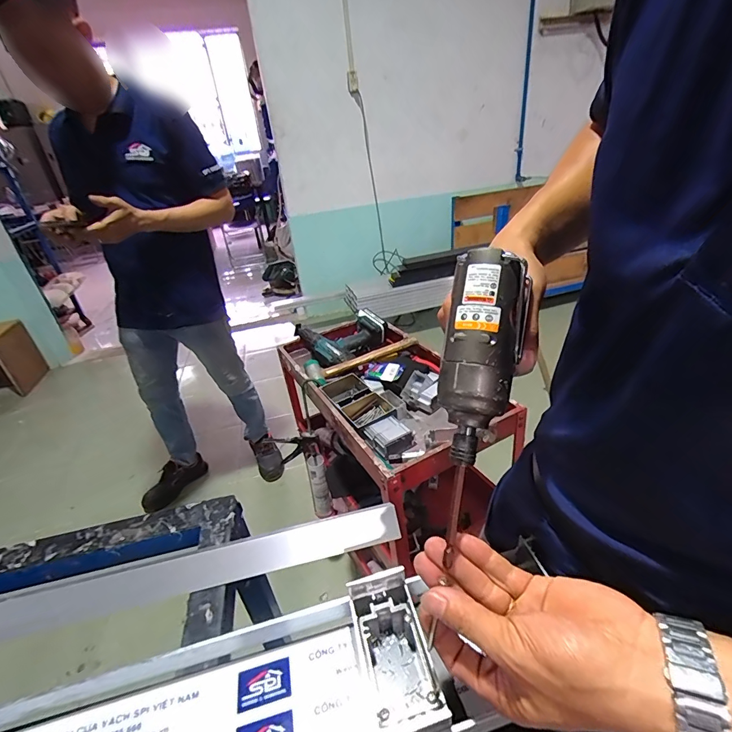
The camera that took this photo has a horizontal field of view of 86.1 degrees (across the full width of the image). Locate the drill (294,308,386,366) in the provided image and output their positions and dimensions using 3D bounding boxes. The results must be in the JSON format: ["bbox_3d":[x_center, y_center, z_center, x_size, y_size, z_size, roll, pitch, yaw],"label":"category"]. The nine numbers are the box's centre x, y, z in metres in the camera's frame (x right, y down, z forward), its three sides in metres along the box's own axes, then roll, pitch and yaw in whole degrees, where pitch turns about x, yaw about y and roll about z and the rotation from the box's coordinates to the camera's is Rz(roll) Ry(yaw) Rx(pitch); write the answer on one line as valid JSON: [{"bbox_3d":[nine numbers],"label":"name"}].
[{"bbox_3d":[-0.067,-0.105,1.221,0.244,0.091,0.221,-22,34,-23],"label":"drill"}]

